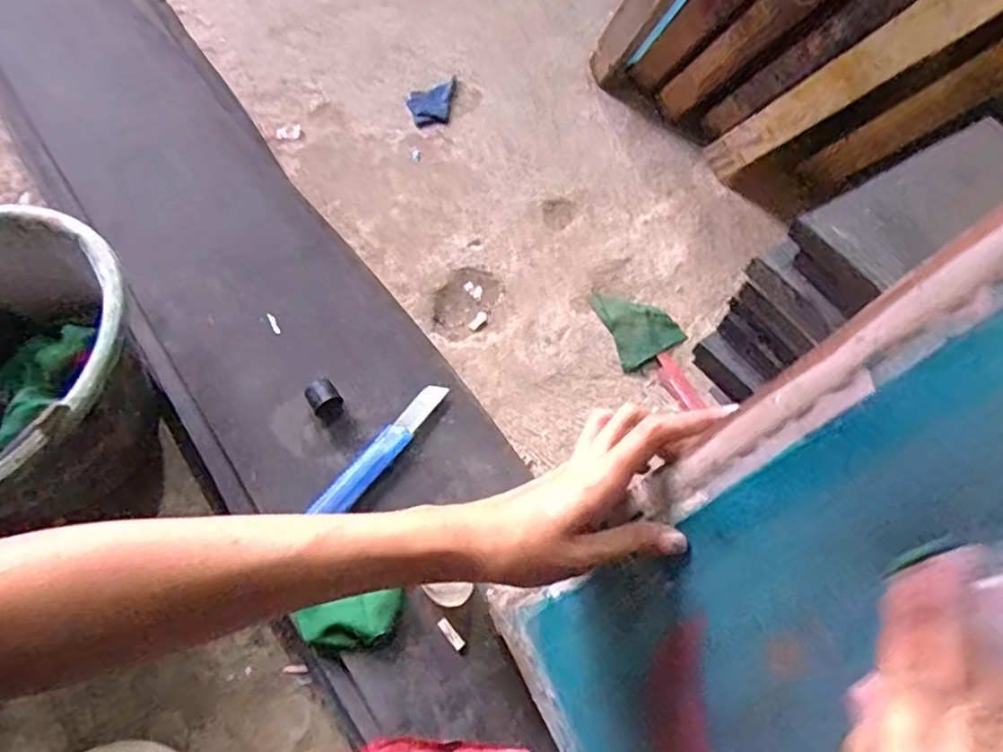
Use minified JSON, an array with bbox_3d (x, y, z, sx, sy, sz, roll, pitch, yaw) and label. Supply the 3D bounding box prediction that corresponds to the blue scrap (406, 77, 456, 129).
[{"bbox_3d":[-0.076,-0.321,0.754,0.069,0.016,0.043,-29,68,-14],"label":"blue scrap"}]

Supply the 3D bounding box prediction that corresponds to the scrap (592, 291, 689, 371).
[{"bbox_3d":[0.130,-0.054,0.625,0.061,0.012,0.083,-25,68,-13],"label":"scrap"}]

